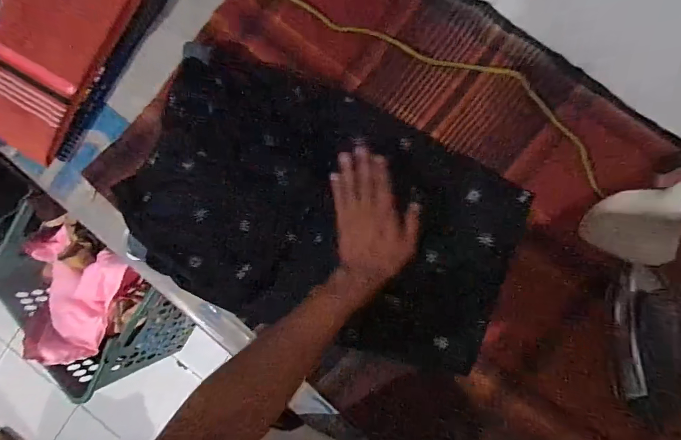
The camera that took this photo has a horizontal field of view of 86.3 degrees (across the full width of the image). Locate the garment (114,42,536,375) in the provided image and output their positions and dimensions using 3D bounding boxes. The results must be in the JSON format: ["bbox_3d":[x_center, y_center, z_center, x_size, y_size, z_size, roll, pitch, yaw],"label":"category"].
[{"bbox_3d":[-0.032,-0.002,0.549,0.573,0.054,0.360,25,91,6],"label":"garment"}]

